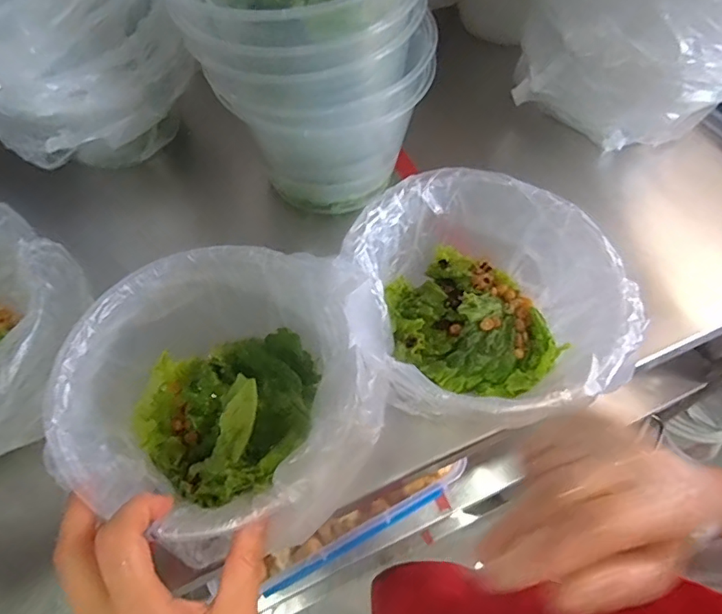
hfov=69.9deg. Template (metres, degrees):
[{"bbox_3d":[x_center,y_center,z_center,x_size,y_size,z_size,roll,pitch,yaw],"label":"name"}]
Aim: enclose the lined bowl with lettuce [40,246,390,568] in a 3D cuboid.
[{"bbox_3d":[-0.078,0.051,0.314,0.174,0.082,0.163,0,60,0],"label":"lined bowl with lettuce"}]

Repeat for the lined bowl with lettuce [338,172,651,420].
[{"bbox_3d":[0.080,-0.003,0.349,0.161,0.076,0.166,0,60,0],"label":"lined bowl with lettuce"}]

